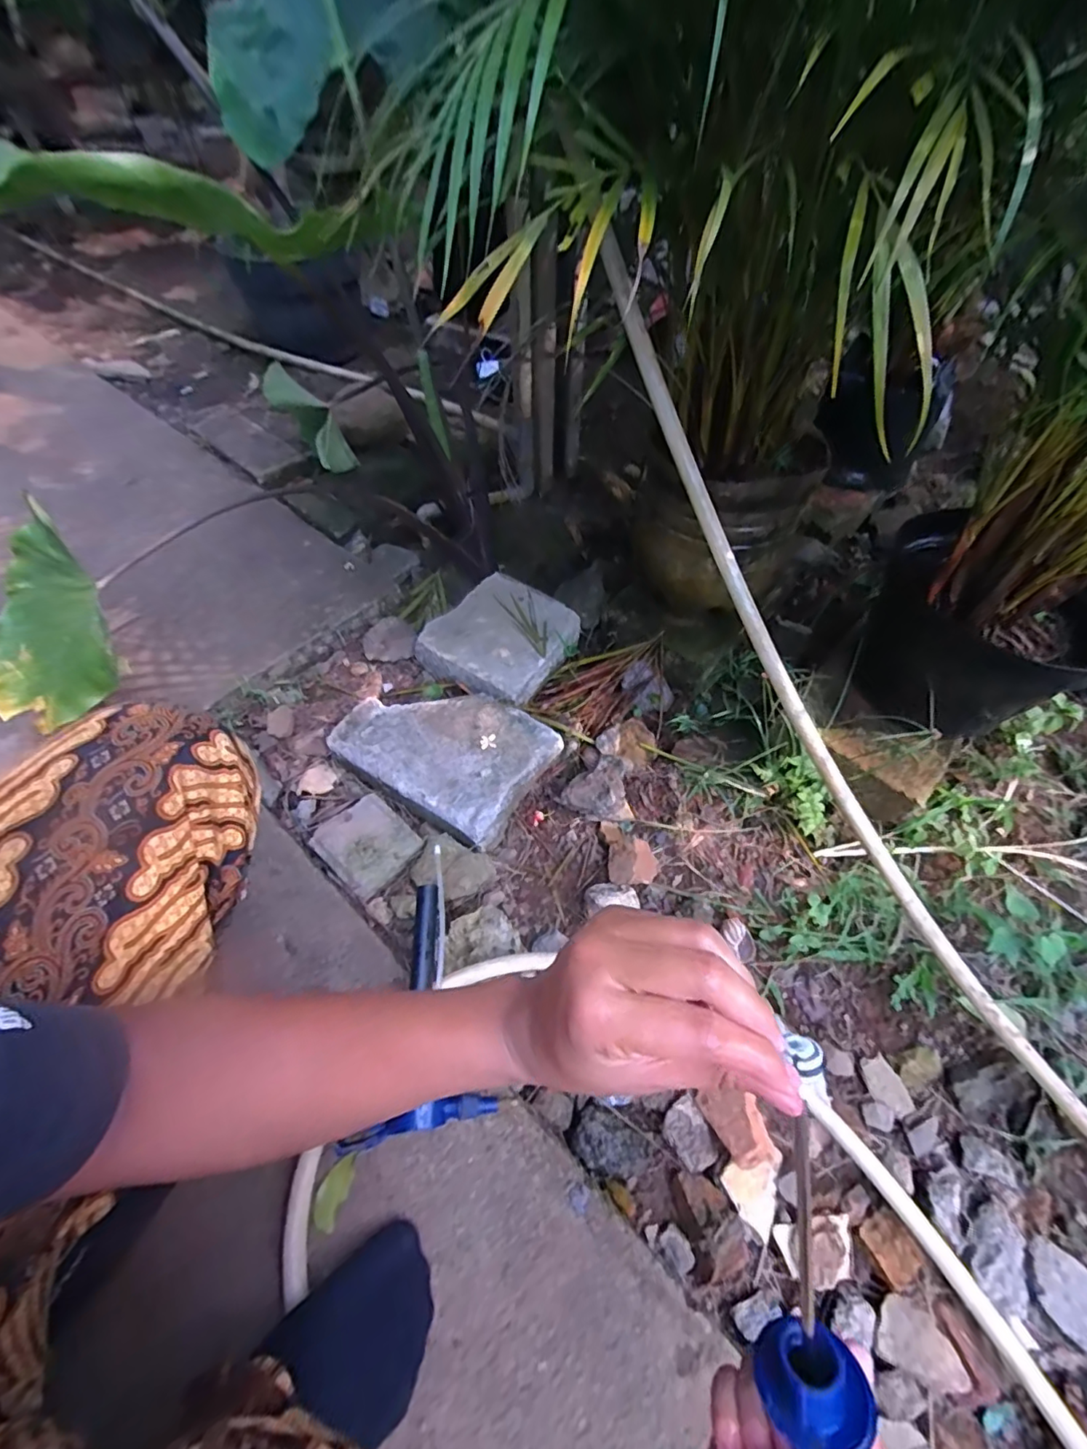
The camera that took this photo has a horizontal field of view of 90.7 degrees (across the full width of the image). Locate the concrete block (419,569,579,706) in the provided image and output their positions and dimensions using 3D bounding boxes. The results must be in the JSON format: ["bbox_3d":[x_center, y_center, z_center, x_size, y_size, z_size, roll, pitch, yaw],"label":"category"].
[{"bbox_3d":[-0.067,-0.141,0.883,0.198,0.068,0.219,30,59,20],"label":"concrete block"}]

